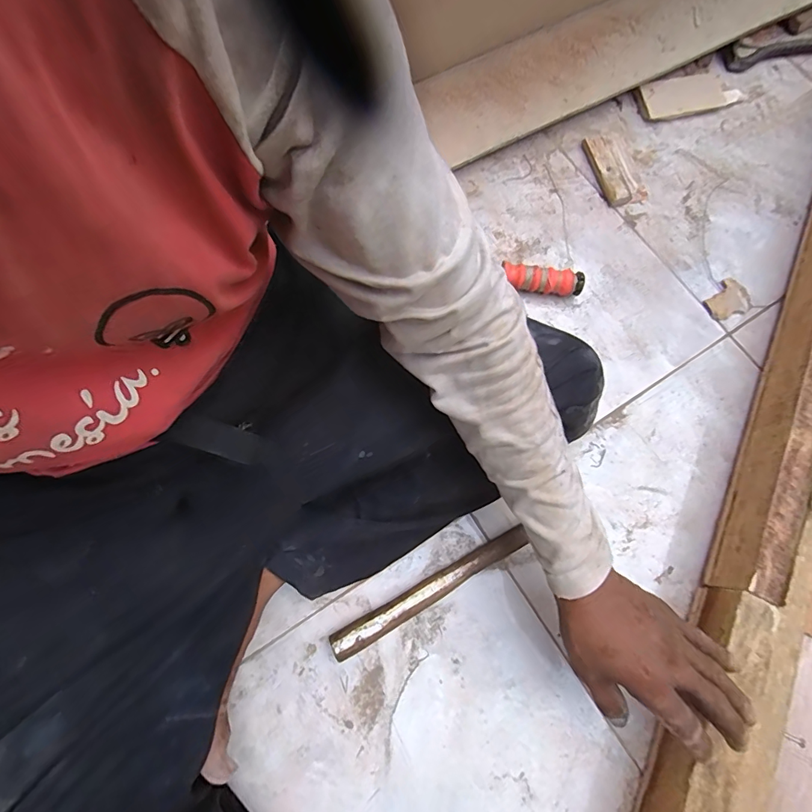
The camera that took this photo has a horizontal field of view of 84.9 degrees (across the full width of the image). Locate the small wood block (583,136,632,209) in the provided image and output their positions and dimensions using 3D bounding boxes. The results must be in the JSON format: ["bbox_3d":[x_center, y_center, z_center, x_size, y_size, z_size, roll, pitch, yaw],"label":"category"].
[{"bbox_3d":[0.280,-0.329,0.620,0.031,0.012,0.110,-16,75,-3],"label":"small wood block"}]

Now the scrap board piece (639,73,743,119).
[{"bbox_3d":[0.419,-0.463,0.659,0.146,0.016,0.061,-16,85,-10],"label":"scrap board piece"}]

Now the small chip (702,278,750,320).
[{"bbox_3d":[0.413,-0.135,0.571,0.054,0.005,0.047,-33,76,-8],"label":"small chip"}]

